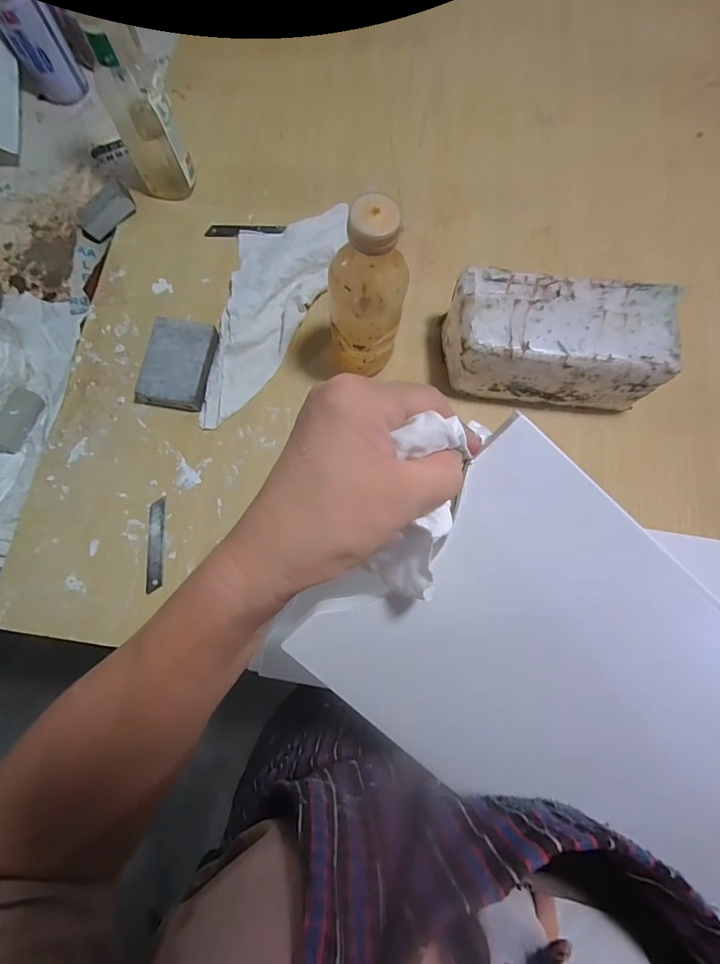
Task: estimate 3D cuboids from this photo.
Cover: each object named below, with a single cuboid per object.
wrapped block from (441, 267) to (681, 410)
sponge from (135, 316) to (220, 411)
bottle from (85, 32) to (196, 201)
[{"bbox_3d":[0.197,-0.145,0.468,0.217,0.103,0.099,6,77,2],"label":"wrapped block"},{"bbox_3d":[-0.207,-0.134,0.496,0.074,0.028,0.098,12,77,2],"label":"sponge"},{"bbox_3d":[-0.240,-0.399,0.490,0.064,0.164,0.051,-23,78,-6],"label":"bottle"}]

